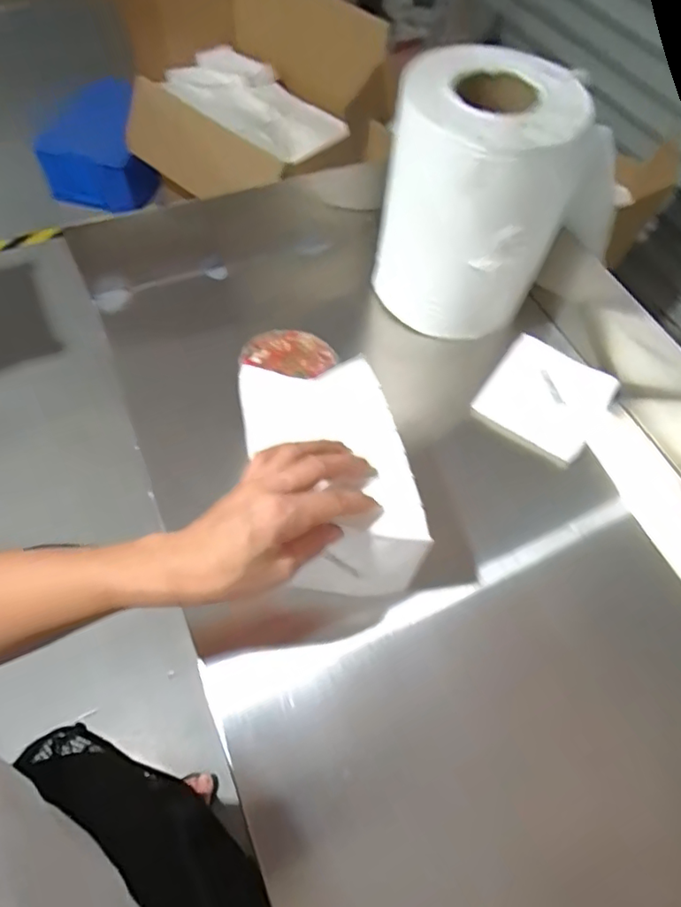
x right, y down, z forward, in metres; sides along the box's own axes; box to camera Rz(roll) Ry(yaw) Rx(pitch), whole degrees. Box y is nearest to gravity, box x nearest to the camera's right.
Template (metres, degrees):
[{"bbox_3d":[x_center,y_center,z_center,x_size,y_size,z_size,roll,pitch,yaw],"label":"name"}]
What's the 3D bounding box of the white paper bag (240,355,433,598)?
[{"bbox_3d":[-0.013,0.022,0.471,0.115,0.101,0.178,-11,60,-9],"label":"white paper bag"}]

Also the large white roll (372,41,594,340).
[{"bbox_3d":[0.140,-0.261,0.599,0.177,0.234,0.152,25,61,11],"label":"large white roll"}]

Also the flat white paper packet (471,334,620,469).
[{"bbox_3d":[0.224,-0.060,0.617,0.120,0.027,0.121,32,63,16],"label":"flat white paper packet"}]

